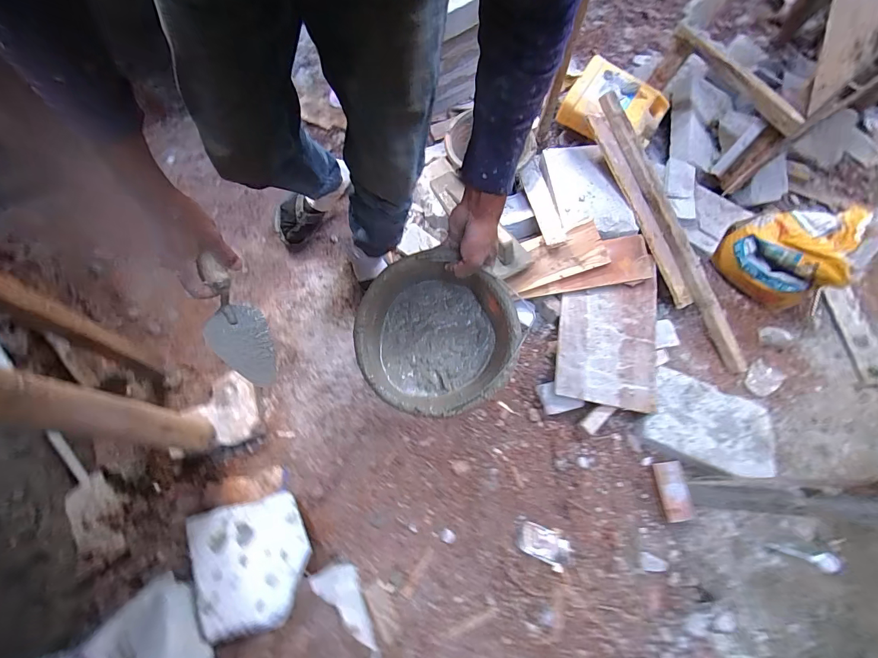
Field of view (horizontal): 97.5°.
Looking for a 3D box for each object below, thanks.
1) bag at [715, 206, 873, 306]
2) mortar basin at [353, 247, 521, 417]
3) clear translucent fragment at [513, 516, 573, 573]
[{"bbox_3d":[0.962,-0.214,1.072,0.208,0.261,0.251,-30,73,-15],"label":"bag"},{"bbox_3d":[-0.004,0.006,0.635,0.249,0.100,0.249,0,93,4],"label":"mortar basin"},{"bbox_3d":[0.235,0.485,0.877,0.136,0.007,0.071,28,69,10],"label":"clear translucent fragment"}]

